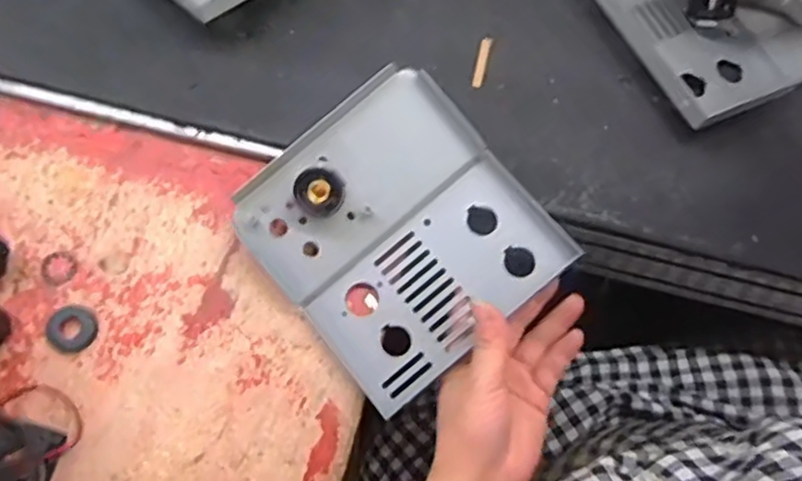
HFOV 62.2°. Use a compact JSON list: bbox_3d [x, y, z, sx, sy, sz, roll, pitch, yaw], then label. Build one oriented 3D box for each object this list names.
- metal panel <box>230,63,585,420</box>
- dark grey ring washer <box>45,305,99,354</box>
[{"bbox_3d":[-0.003,-0.005,0.426,0.158,0.023,0.171,-40,86,0],"label":"metal panel"},{"bbox_3d":[-0.210,0.056,0.423,0.031,0.004,0.029,0,71,0],"label":"dark grey ring washer"}]

